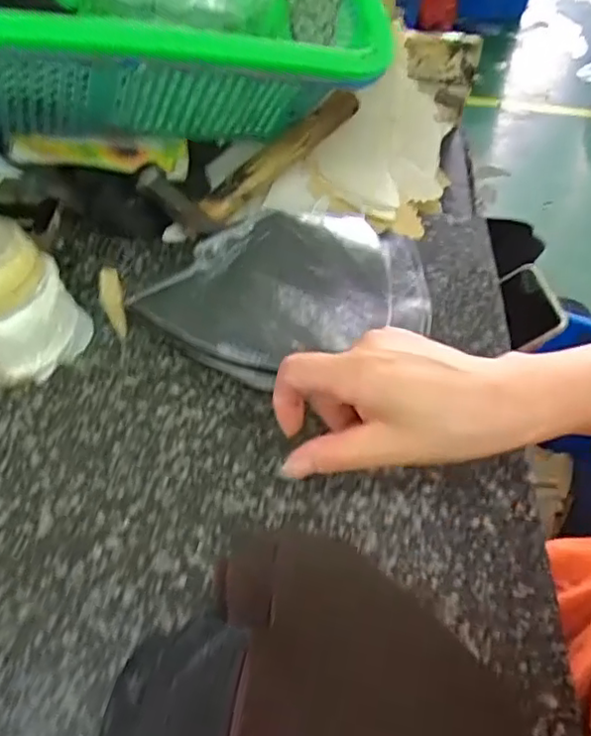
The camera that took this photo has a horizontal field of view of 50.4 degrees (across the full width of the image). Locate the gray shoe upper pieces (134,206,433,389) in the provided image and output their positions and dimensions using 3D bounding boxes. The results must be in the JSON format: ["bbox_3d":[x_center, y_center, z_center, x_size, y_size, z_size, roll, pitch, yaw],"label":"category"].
[{"bbox_3d":[0.006,-0.048,0.433,0.205,0.039,0.137,-22,55,-19],"label":"gray shoe upper pieces"}]

